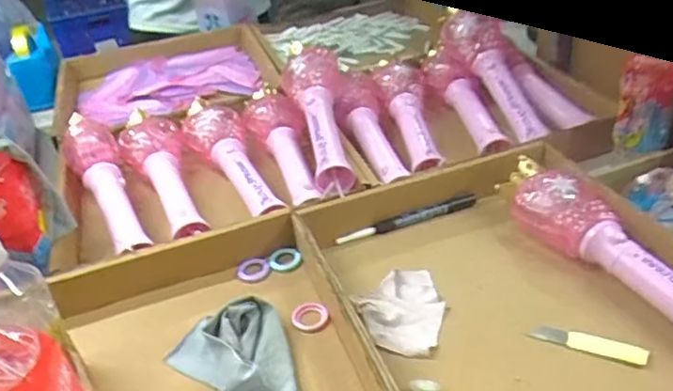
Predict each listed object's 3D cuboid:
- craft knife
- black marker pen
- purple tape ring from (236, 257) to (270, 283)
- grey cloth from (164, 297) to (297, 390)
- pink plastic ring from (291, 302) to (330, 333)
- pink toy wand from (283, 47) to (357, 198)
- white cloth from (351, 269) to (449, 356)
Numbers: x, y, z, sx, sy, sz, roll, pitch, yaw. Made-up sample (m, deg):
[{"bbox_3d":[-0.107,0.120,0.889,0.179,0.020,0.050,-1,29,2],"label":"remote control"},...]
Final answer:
[{"bbox_3d":[0.235,0.138,0.551,0.099,0.012,0.018,12,39,24],"label":"craft knife"},{"bbox_3d":[0.089,0.029,0.742,0.185,0.018,0.017,-14,36,-11],"label":"black marker pen"},{"bbox_3d":[-0.098,0.086,0.693,0.037,0.009,0.039,-4,35,3],"label":"purple tape ring"},{"bbox_3d":[-0.100,0.159,0.557,0.107,0.034,0.140,-14,36,-11],"label":"grey cloth"},{"bbox_3d":[-0.027,0.128,0.619,0.038,0.009,0.039,-4,35,3],"label":"pink plastic ring"},{"bbox_3d":[-0.022,-0.116,0.838,0.084,0.065,0.302,-9,48,-4],"label":"pink toy wand"},{"bbox_3d":[0.070,0.111,0.610,0.083,0.019,0.116,8,38,19],"label":"white cloth"}]

